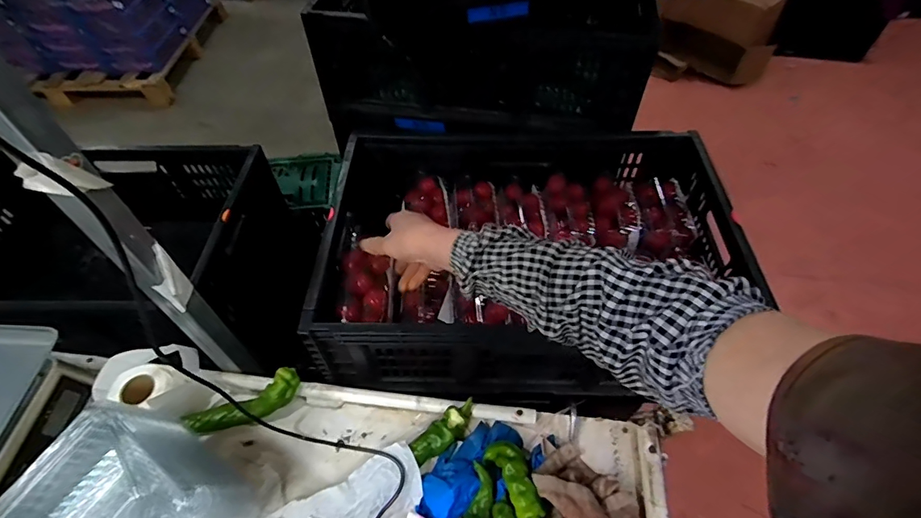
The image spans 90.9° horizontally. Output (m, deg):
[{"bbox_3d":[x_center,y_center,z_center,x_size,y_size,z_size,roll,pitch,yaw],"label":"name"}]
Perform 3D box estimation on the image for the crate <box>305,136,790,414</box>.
[{"bbox_3d":[0.111,-0.009,0.731,0.586,0.212,0.395,-2,51,3],"label":"crate"}]

